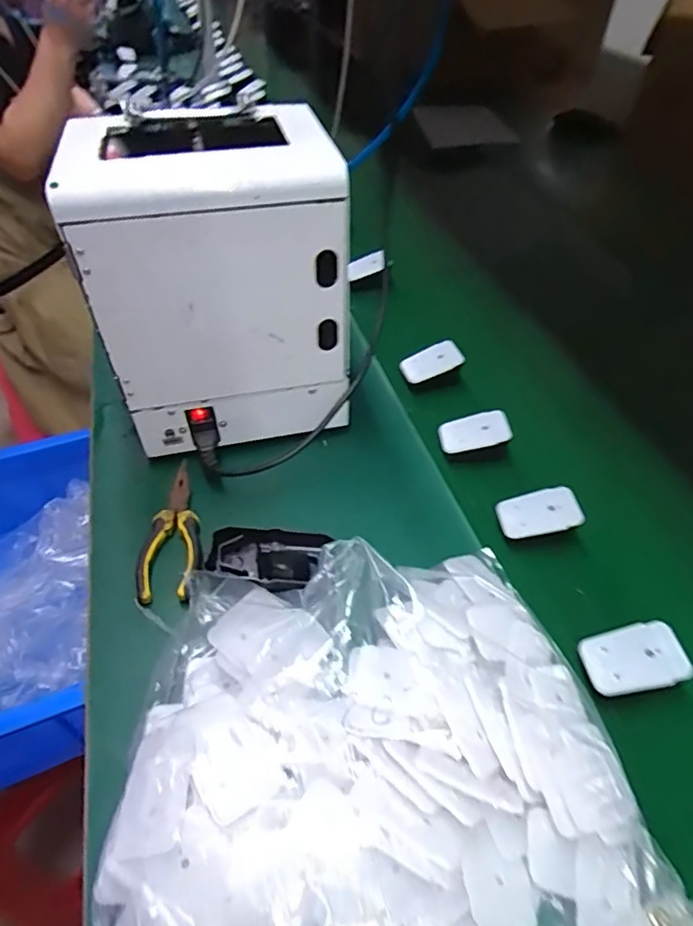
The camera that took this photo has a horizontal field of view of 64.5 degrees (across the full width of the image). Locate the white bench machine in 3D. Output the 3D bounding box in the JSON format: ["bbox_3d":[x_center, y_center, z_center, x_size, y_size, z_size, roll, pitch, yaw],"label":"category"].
[{"bbox_3d":[-0.119,-0.162,0.520,0.212,0.257,0.150,-12,49,-11],"label":"white bench machine"}]

